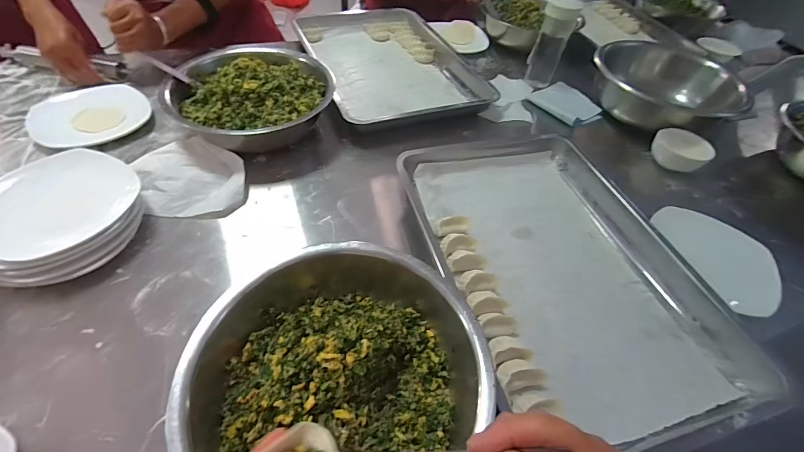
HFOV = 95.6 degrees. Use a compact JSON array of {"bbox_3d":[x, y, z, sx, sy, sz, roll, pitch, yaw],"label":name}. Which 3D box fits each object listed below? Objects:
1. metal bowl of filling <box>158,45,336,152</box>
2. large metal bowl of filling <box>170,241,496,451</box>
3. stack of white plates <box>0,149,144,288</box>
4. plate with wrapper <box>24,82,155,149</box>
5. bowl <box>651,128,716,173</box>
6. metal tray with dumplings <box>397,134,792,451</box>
[{"bbox_3d":[-0.275,-0.235,0.671,0.276,0.112,0.236,11,50,3],"label":"metal bowl of filling"},{"bbox_3d":[-0.059,0.135,0.398,0.287,0.092,0.308,3,50,-4],"label":"large metal bowl of filling"},{"bbox_3d":[-0.451,-0.008,0.480,0.152,0.083,0.183,12,50,4],"label":"stack of white plates"},{"bbox_3d":[-0.574,-0.205,0.674,0.171,0.023,0.178,3,50,-4],"label":"plate with wrapper"},{"bbox_3d":[0.548,-0.145,0.724,0.100,0.052,0.081,34,55,21],"label":"bowl"},{"bbox_3d":[0.226,0.036,0.540,0.325,0.049,0.511,-11,52,-15],"label":"metal tray with dumplings"}]

